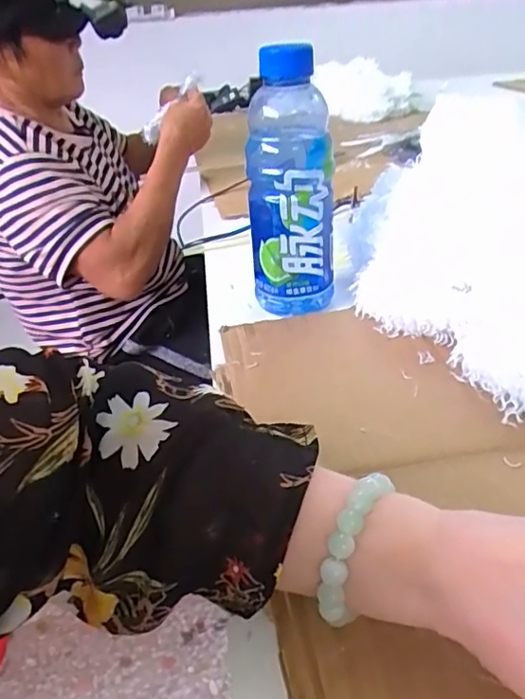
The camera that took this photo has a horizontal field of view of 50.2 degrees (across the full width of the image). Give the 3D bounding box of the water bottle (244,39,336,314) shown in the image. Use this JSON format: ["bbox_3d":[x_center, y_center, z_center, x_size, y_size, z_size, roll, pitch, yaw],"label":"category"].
[{"bbox_3d":[0.022,-0.129,0.459,0.069,0.201,0.060,-3,36,4],"label":"water bottle"}]

